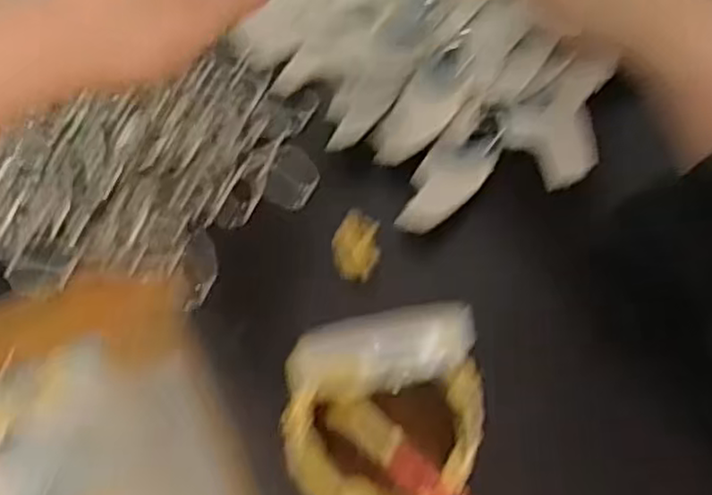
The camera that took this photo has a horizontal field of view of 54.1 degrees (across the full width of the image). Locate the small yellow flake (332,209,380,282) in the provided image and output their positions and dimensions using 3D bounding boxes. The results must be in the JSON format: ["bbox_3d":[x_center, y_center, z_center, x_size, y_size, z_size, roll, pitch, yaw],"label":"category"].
[{"bbox_3d":[0.000,0.001,0.356,0.023,0.020,0.034,0,60,2],"label":"small yellow flake"}]

